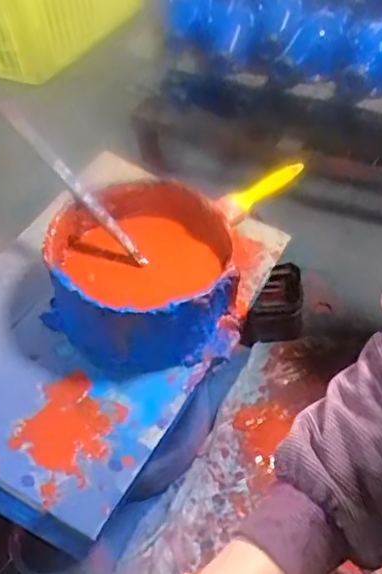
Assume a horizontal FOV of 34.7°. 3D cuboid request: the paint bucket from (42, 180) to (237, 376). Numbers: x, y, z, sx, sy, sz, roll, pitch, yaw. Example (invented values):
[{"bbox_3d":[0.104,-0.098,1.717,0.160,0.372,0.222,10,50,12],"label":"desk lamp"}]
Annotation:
[{"bbox_3d":[-0.044,-0.007,0.584,0.161,0.121,0.147,-3,47,3],"label":"paint bucket"}]

